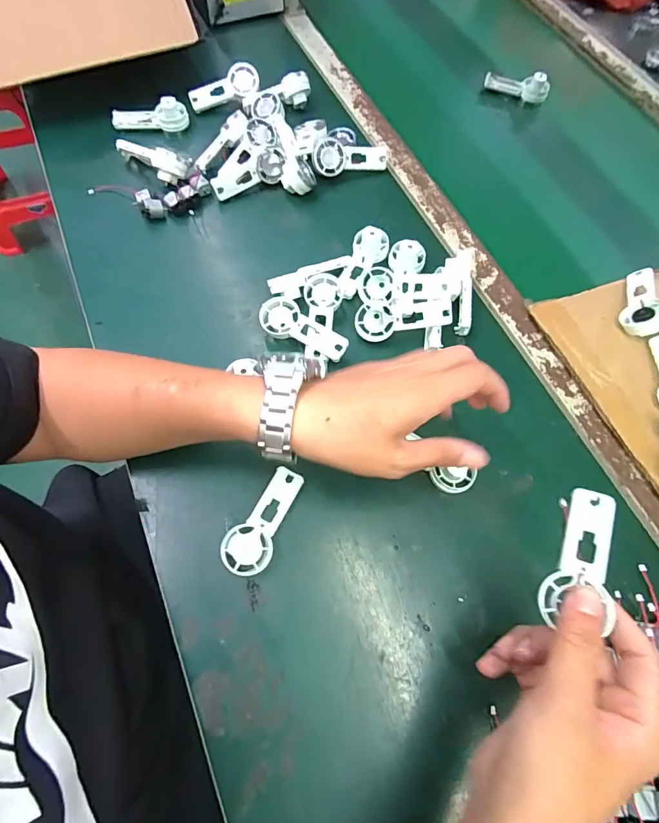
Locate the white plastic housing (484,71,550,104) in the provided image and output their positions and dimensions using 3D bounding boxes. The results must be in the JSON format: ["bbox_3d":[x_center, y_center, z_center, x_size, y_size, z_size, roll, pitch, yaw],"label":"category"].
[{"bbox_3d":[0.283,-0.494,0.635,0.094,0.029,0.022,23,67,6],"label":"white plastic housing"}]

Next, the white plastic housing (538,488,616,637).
[{"bbox_3d":[0.164,0.094,0.269,0.038,0.005,0.088,20,75,22],"label":"white plastic housing"}]

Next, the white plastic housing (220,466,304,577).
[{"bbox_3d":[-0.055,0.093,0.360,0.039,0.018,0.094,27,67,8],"label":"white plastic housing"}]

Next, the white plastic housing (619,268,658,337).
[{"bbox_3d":[0.334,-0.119,0.448,0.035,0.024,0.092,23,67,6],"label":"white plastic housing"}]

